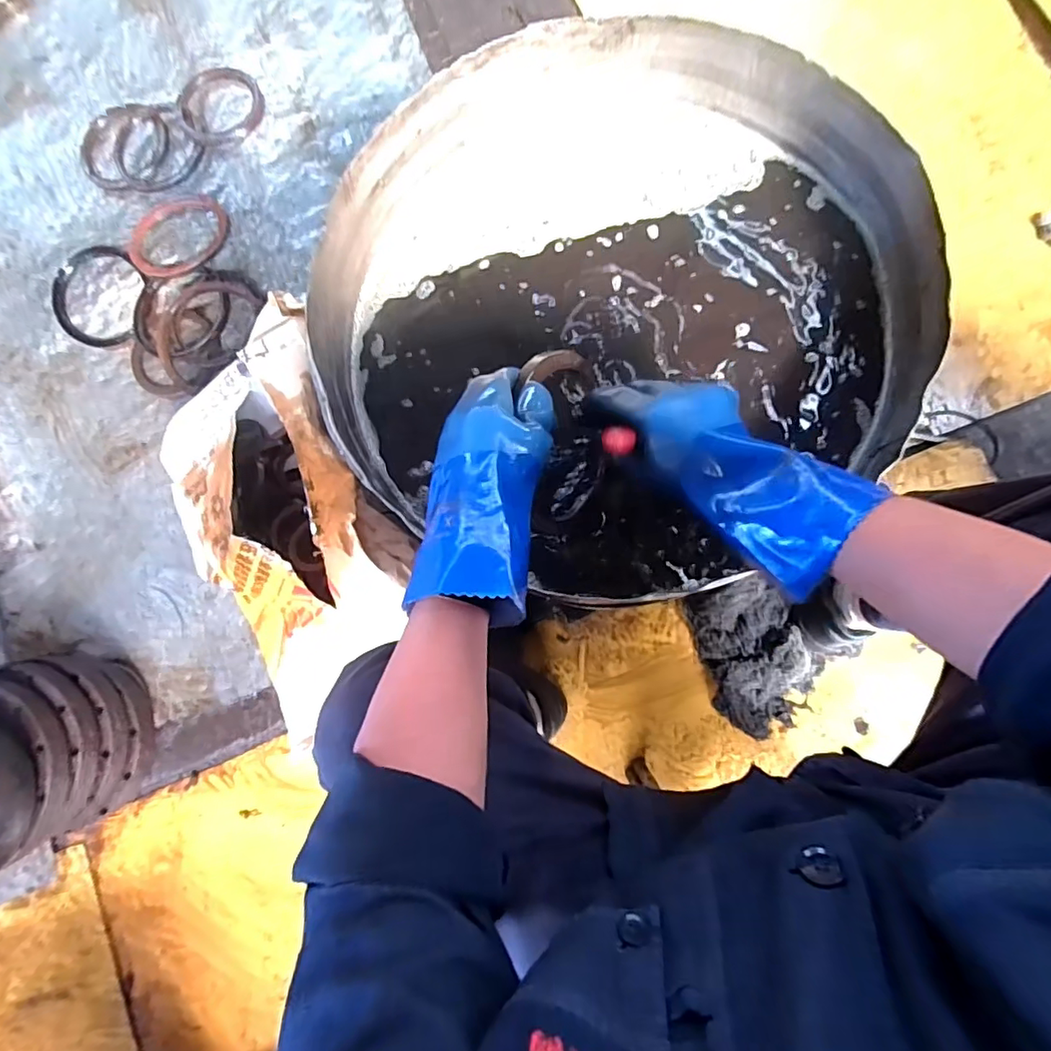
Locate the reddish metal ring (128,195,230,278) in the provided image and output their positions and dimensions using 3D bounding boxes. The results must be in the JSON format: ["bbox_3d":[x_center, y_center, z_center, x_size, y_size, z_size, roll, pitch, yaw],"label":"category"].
[{"bbox_3d":[-0.588,-0.497,0.905,0.164,0.027,0.151,-1,81,6],"label":"reddish metal ring"}]

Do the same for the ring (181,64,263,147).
[{"bbox_3d":[-0.531,-0.735,0.942,0.144,0.014,0.155,-1,81,6],"label":"ring"}]

